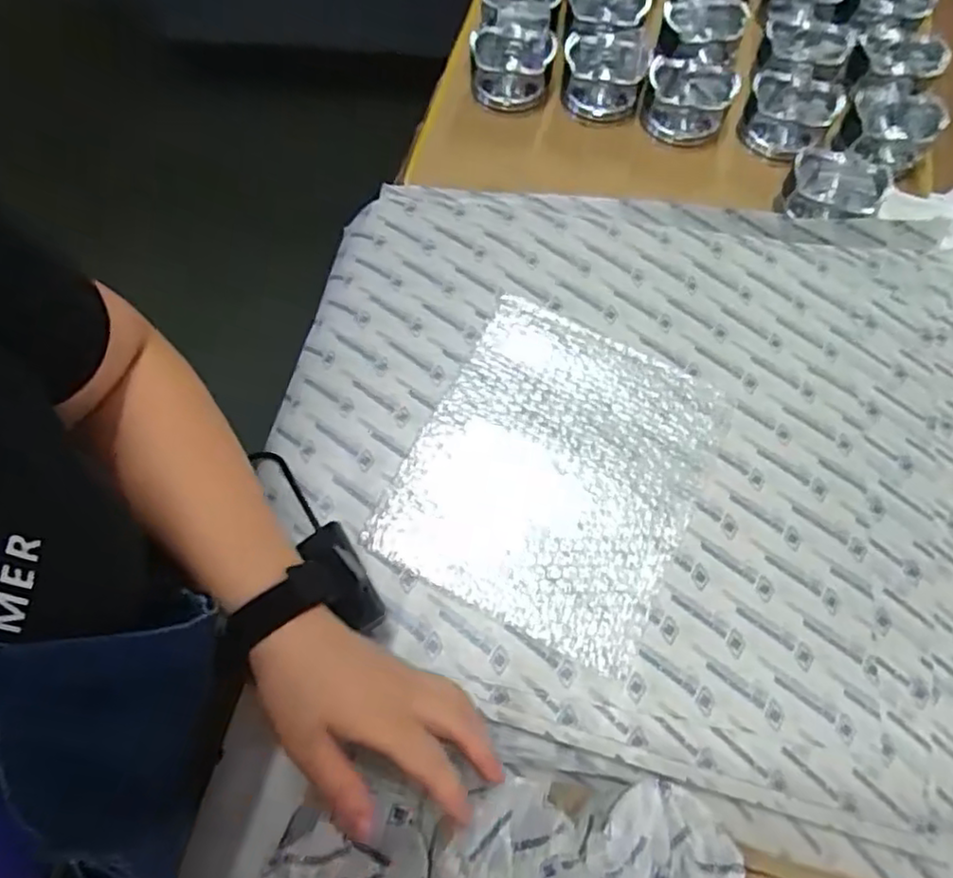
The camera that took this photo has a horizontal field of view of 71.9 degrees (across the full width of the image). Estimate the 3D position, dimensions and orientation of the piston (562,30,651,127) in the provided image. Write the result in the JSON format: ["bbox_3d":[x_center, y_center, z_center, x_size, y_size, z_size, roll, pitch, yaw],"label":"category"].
[{"bbox_3d":[0.126,-0.362,0.659,0.084,0.052,0.088,10,67,3],"label":"piston"}]

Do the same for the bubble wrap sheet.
[{"bbox_3d":[0.061,0.021,0.503,0.207,0.008,0.242,25,69,11],"label":"bubble wrap sheet"}]

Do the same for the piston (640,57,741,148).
[{"bbox_3d":[0.205,-0.333,0.640,0.078,0.055,0.078,13,70,4],"label":"piston"}]

